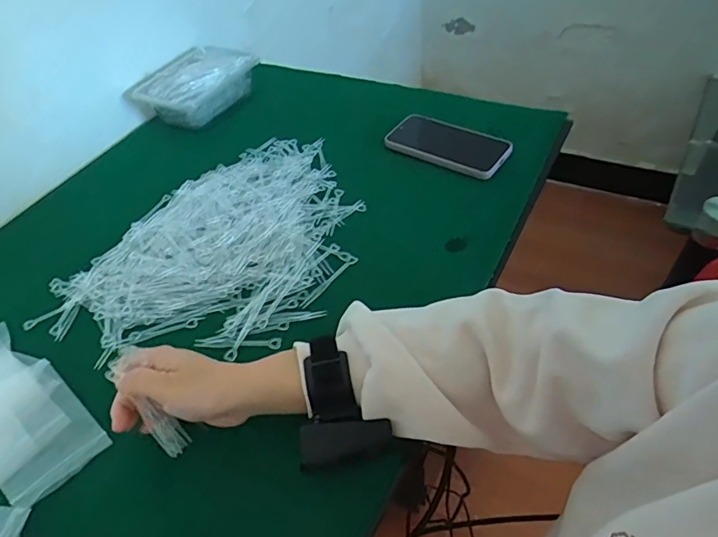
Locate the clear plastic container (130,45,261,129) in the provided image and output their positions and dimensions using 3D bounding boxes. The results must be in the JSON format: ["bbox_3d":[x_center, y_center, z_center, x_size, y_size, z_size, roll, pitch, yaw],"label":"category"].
[{"bbox_3d":[-0.262,-0.296,0.811,0.139,0.058,0.181,28,57,29],"label":"clear plastic container"}]

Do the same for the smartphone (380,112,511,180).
[{"bbox_3d":[0.118,-0.166,0.676,0.162,0.018,0.078,25,55,27],"label":"smartphone"}]

